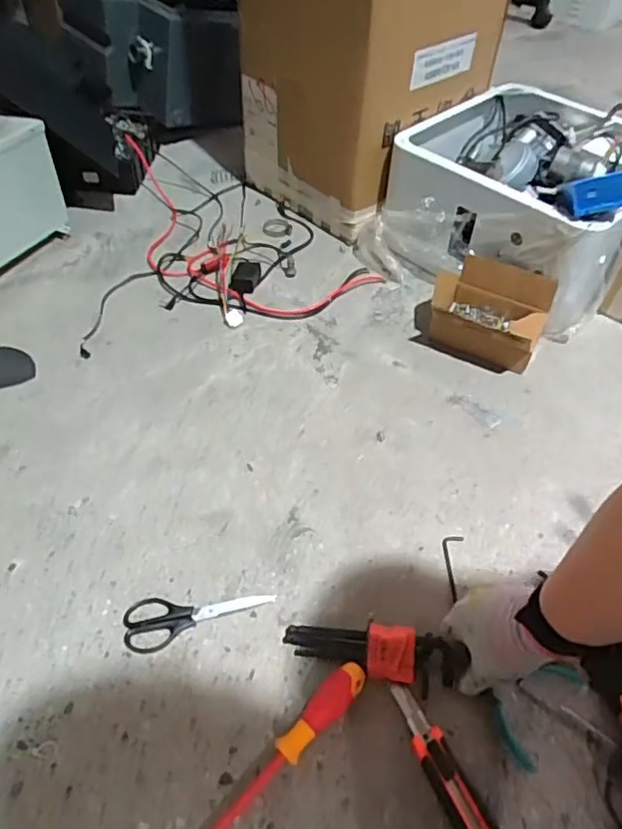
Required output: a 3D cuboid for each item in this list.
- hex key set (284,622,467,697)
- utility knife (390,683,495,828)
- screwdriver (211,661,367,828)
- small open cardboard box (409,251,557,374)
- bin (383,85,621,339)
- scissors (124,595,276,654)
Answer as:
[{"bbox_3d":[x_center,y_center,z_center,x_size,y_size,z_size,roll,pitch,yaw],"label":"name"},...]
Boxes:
[{"bbox_3d":[0.058,0.250,0.644,0.171,0.038,0.053,4,49,13],"label":"hex key set"},{"bbox_3d":[0.133,0.344,0.569,0.042,0.020,0.190,-15,52,-15],"label":"utility knife"},{"bbox_3d":[-0.038,0.333,0.569,0.031,0.027,0.251,38,58,26],"label":"screwdriver"},{"bbox_3d":[0.271,-0.164,0.974,0.202,0.095,0.144,21,52,15],"label":"small open cardboard box"},{"bbox_3d":[0.379,-0.394,1.086,0.398,0.218,0.396,29,54,20],"label":"bin"},{"bbox_3d":[-0.124,0.225,0.678,0.164,0.005,0.057,-8,51,-9],"label":"scissors"}]

